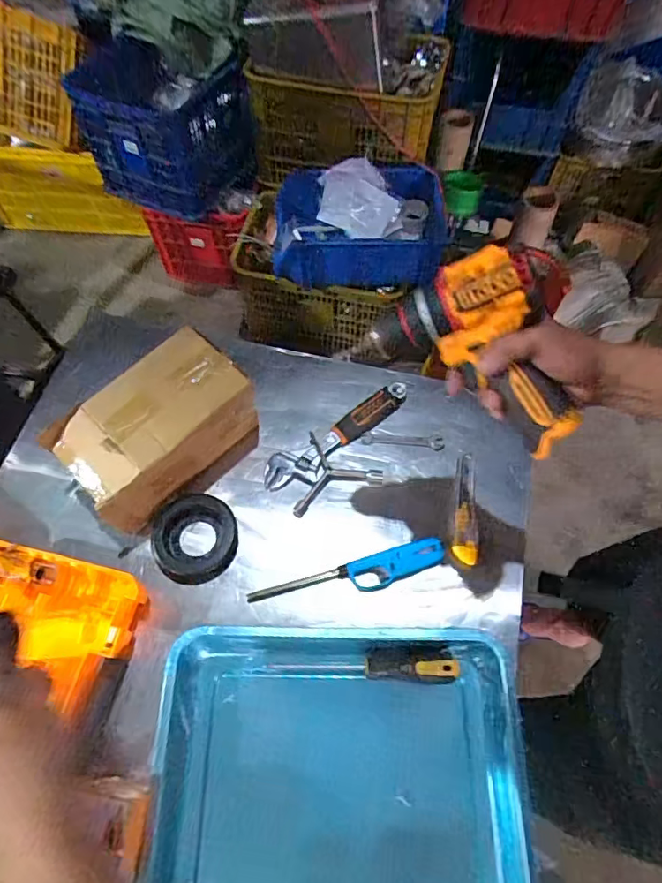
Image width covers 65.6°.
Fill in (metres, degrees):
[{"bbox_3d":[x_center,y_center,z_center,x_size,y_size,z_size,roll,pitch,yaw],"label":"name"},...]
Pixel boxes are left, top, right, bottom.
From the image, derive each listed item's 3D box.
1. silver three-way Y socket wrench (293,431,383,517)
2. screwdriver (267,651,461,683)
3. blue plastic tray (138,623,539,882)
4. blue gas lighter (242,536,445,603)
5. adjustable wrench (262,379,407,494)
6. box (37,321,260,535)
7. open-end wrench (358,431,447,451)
[{"bbox_3d":[0.014,0.054,0.723,0.112,0.018,0.116,9,64,5],"label":"silver three-way Y socket wrench"},{"bbox_3d":[0.041,0.267,0.612,0.217,0.026,0.030,2,64,1],"label":"screwdriver"},{"bbox_3d":[0.009,0.461,0.510,0.411,0.055,0.516,1,64,1],"label":"blue plastic tray"},{"bbox_3d":[0.024,0.177,0.662,0.253,0.022,0.041,-14,64,-7],"label":"blue gas lighter"},{"bbox_3d":[0.015,-0.007,0.753,0.253,0.017,0.062,-34,68,-15],"label":"adjustable wrench"},{"bbox_3d":[-0.220,-0.011,0.682,0.242,0.143,0.147,-35,69,-16],"label":"box"},{"bbox_3d":[0.105,-0.001,0.758,0.120,0.004,0.023,3,64,2],"label":"open-end wrench"}]

